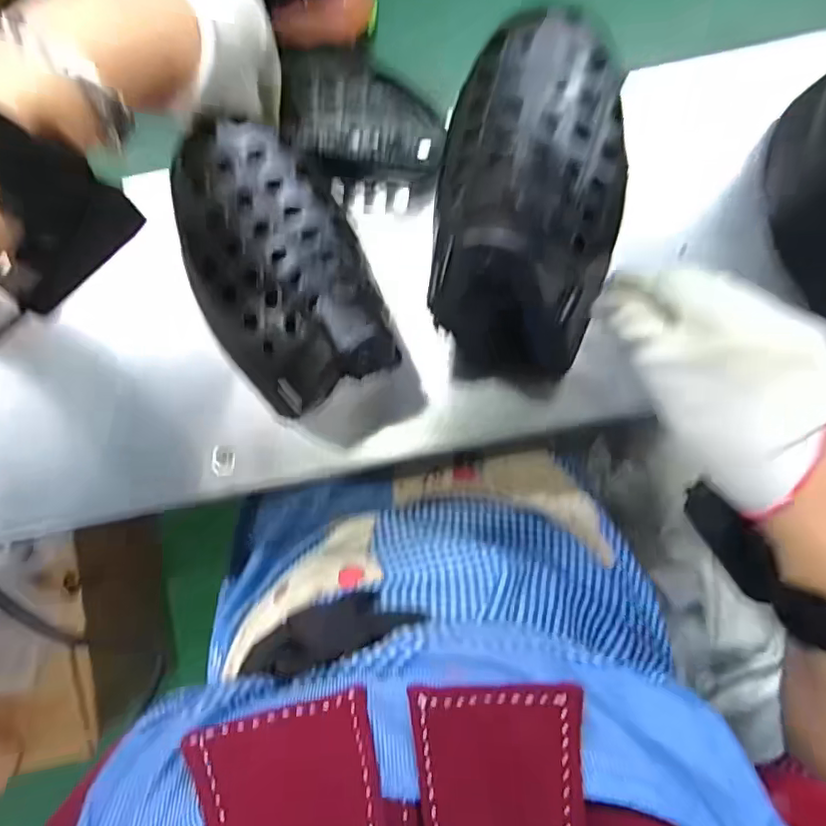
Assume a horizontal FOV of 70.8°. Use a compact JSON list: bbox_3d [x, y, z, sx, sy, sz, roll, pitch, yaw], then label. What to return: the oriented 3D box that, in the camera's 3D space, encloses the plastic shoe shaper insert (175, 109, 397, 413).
[{"bbox_3d":[-0.069,-0.074,0.276,0.084,0.041,0.142,-23,88,0],"label":"plastic shoe shaper insert"}]

